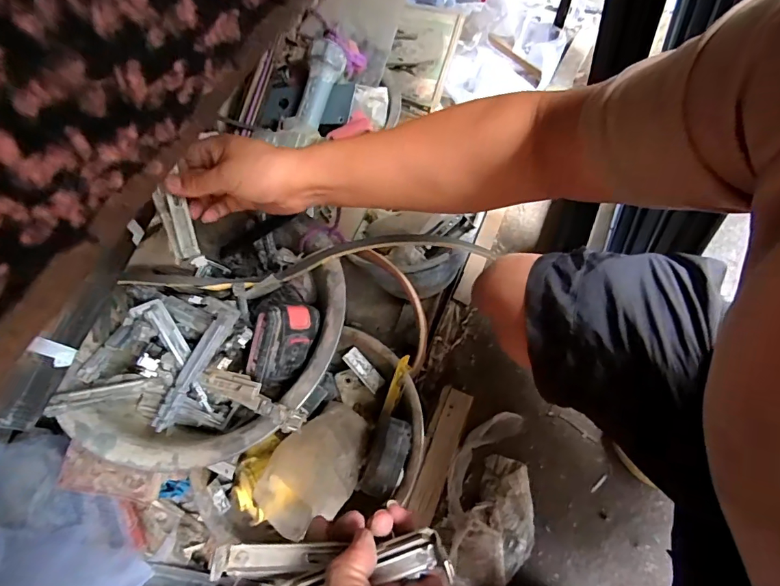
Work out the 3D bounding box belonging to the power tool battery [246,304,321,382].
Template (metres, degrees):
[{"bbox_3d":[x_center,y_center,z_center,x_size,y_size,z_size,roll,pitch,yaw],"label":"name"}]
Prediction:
[{"bbox_3d":[-0.132,0.059,0.534,0.073,0.101,0.058,14,20,-26],"label":"power tool battery"}]

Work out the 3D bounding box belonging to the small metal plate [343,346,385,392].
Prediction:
[{"bbox_3d":[-0.048,0.138,0.782,0.032,0.014,0.086,-41,70,-14],"label":"small metal plate"}]

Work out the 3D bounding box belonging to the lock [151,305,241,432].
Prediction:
[{"bbox_3d":[-0.238,0.088,0.525,0.023,0.011,0.163,29,82,11],"label":"lock"}]

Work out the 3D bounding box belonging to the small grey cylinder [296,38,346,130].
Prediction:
[{"bbox_3d":[-0.097,-0.284,0.588,0.034,0.026,0.116,20,95,7],"label":"small grey cylinder"}]

